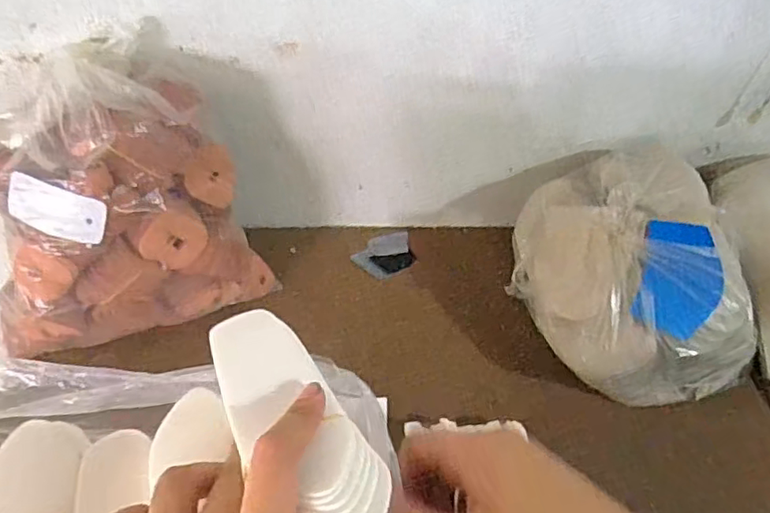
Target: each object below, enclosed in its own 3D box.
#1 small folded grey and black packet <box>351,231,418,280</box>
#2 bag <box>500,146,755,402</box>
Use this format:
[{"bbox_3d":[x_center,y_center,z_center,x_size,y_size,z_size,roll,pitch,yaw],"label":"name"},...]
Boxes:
[{"bbox_3d":[-0.002,0.000,0.943,0.091,0.004,0.064,-18,84,-5],"label":"small folded grey and black packet"},{"bbox_3d":[0.297,0.025,0.792,0.248,0.178,0.306,-8,53,-11],"label":"bag"}]

